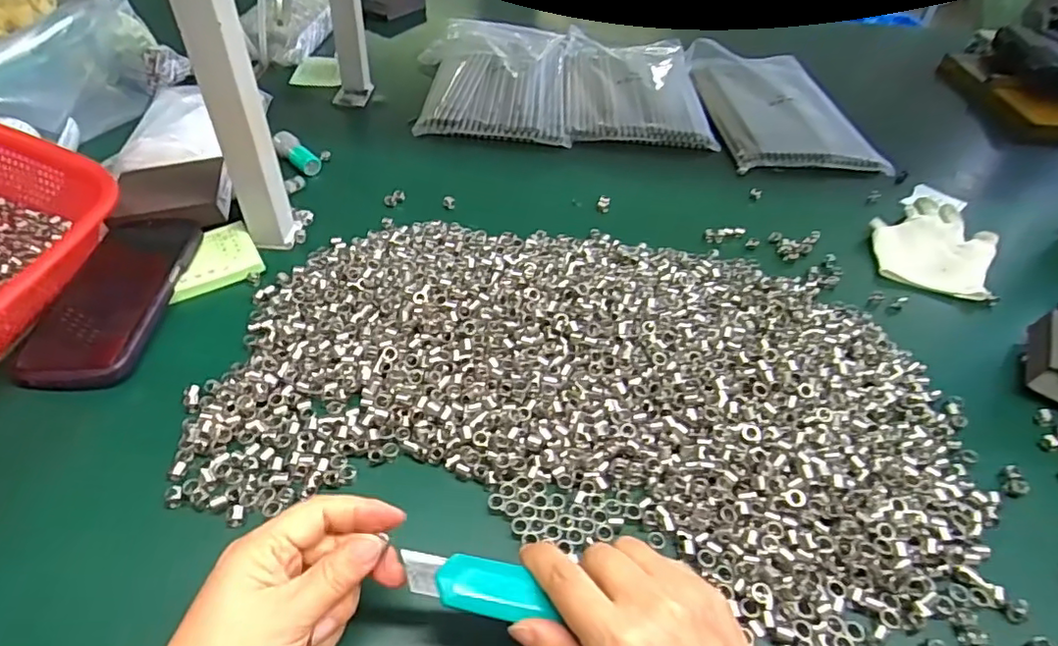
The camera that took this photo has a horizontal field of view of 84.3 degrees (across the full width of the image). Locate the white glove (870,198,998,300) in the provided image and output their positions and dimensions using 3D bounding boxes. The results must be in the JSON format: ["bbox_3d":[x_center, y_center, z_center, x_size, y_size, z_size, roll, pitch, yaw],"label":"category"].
[{"bbox_3d":[0.398,-0.083,0.576,0.105,0.014,0.154,25,48,20],"label":"white glove"}]

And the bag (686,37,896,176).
[{"bbox_3d":[0.329,-0.303,0.796,0.181,0.025,0.334,1,45,-3],"label":"bag"}]

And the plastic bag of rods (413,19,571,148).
[{"bbox_3d":[-0.045,-0.351,0.810,0.197,0.025,0.354,0,45,-4],"label":"plastic bag of rods"}]

